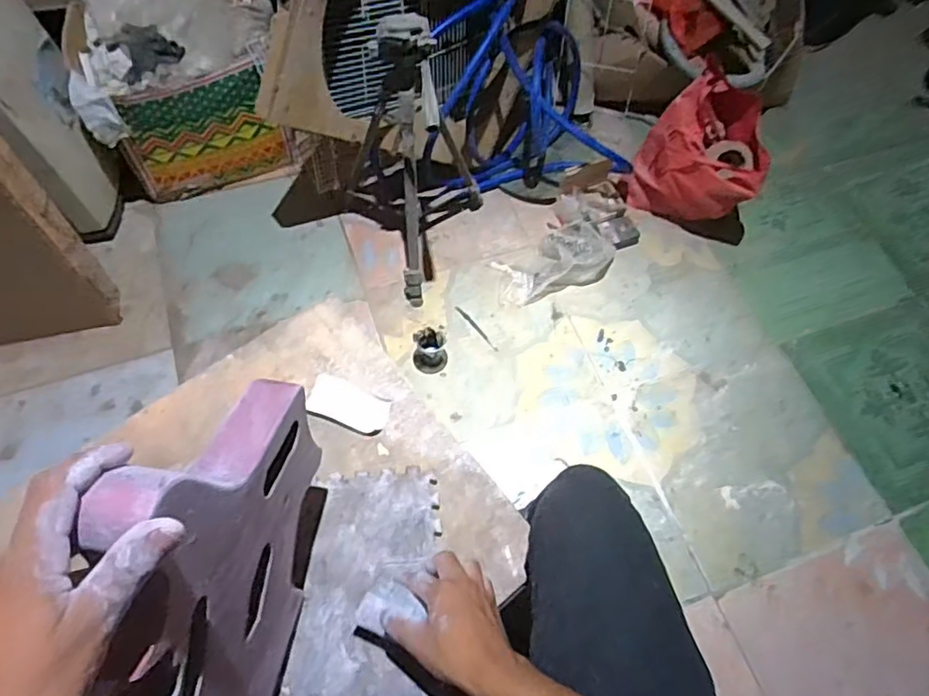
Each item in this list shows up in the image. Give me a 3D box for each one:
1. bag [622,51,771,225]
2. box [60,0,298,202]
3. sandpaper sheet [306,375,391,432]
[{"bbox_3d":[0.521,-0.441,1.358,0.246,0.290,0.253,19,62,6],"label":"bag"},{"bbox_3d":[-0.613,-0.582,1.373,0.393,0.314,0.351,-19,65,-12],"label":"box"},{"bbox_3d":[-0.144,0.070,0.758,0.099,0.007,0.052,20,63,7],"label":"sandpaper sheet"}]

